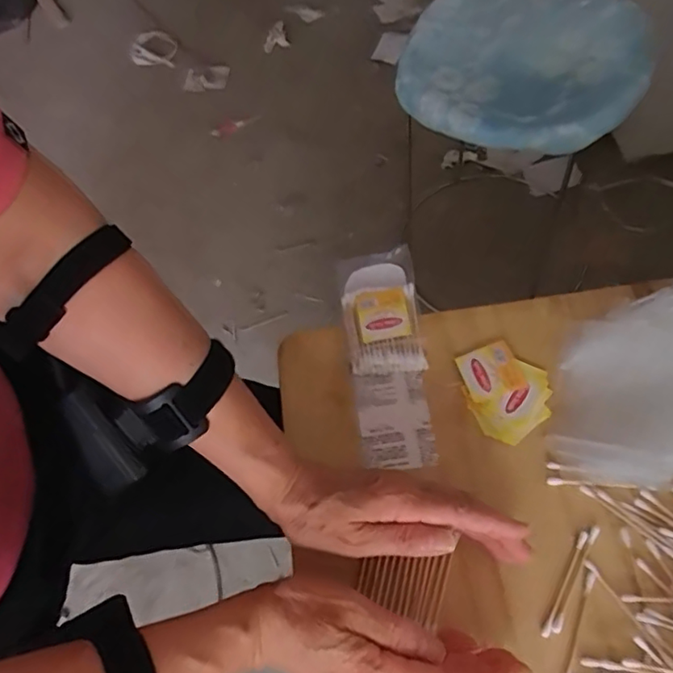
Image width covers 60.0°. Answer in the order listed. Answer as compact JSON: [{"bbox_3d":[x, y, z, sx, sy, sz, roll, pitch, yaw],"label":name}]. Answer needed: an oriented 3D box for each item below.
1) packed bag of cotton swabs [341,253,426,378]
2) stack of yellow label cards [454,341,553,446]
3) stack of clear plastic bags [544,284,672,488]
[{"bbox_3d":[0.036,-0.022,0.483,0.061,0.015,0.113,-7,61,4],"label":"packed bag of cotton swabs"},{"bbox_3d":[0.128,0.039,0.440,0.060,0.013,0.076,-26,60,-3],"label":"stack of yellow label cards"},{"bbox_3d":[0.237,0.030,0.407,0.172,0.021,0.135,-10,61,16],"label":"stack of clear plastic bags"}]

